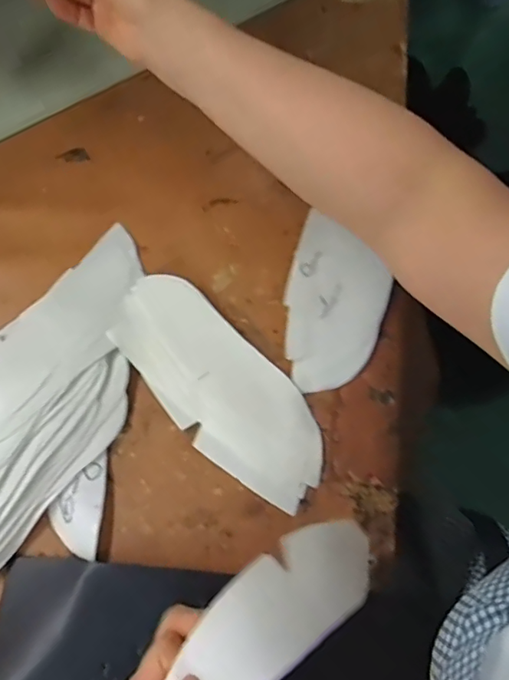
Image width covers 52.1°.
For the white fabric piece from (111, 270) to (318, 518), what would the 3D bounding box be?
[{"bbox_3d":[-0.031,0.038,0.452,0.091,0.013,0.227,-42,77,-12],"label":"white fabric piece"}]

